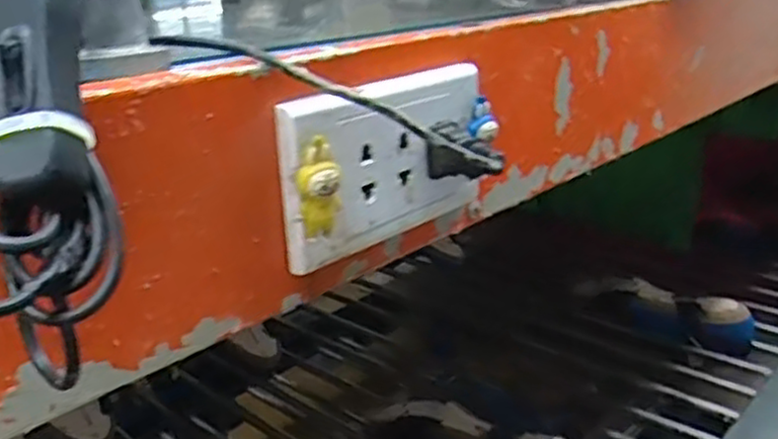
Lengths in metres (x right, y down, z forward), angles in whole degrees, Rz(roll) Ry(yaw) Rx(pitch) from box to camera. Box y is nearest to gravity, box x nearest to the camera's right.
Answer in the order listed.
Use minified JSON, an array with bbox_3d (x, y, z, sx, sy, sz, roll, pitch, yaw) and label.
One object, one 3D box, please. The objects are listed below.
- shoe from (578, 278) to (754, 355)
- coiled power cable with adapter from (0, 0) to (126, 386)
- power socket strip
[{"bbox_3d":[0.403,0.137,1.093,0.253,0.071,0.078,11,24,34],"label":"shoe"},{"bbox_3d":[-0.087,-0.011,0.177,0.038,0.100,0.031,-6,-1,-10],"label":"coiled power cable with adapter"},{"bbox_3d":[0.005,-0.027,0.320,0.019,0.069,0.125,14,26,39],"label":"power socket strip"}]

